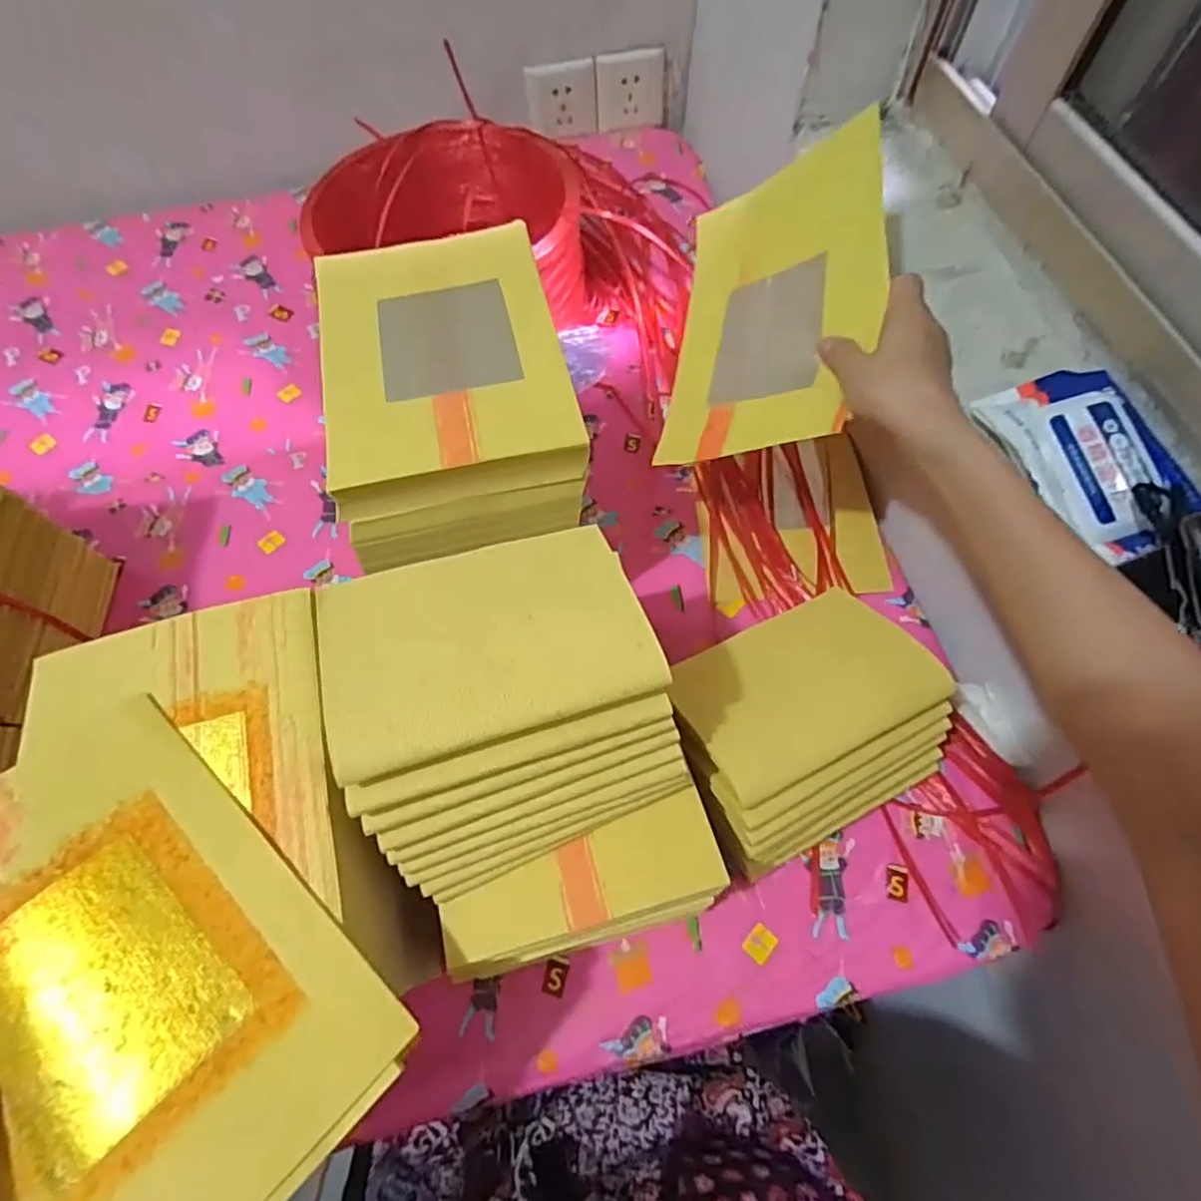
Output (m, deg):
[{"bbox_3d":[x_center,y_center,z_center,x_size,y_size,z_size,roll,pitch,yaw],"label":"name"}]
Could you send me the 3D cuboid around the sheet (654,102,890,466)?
[{"bbox_3d":[0.130,-0.223,0.480,0.165,0.017,0.231,2,81,43],"label":"sheet"}]

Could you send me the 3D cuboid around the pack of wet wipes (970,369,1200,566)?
[{"bbox_3d":[0.333,-0.100,0.424,0.101,0.026,0.140,-22,67,-9],"label":"pack of wet wipes"}]

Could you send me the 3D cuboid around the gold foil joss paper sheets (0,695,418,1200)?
[{"bbox_3d":[-0.217,0.174,0.279,0.229,0.030,0.164,40,71,17],"label":"gold foil joss paper sheets"}]

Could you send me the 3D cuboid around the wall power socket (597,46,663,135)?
[{"bbox_3d":[0.039,-0.645,0.801,0.089,0.083,0.004,-16,60,-9],"label":"wall power socket"}]

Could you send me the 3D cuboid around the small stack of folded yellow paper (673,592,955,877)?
[{"bbox_3d":[0.138,0.088,0.442,0.173,0.119,0.143,-26,68,-11],"label":"small stack of folded yellow paper"}]

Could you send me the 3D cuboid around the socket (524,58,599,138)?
[{"bbox_3d":[-0.048,-0.636,0.805,0.087,0.075,0.017,-10,65,-4],"label":"socket"}]

